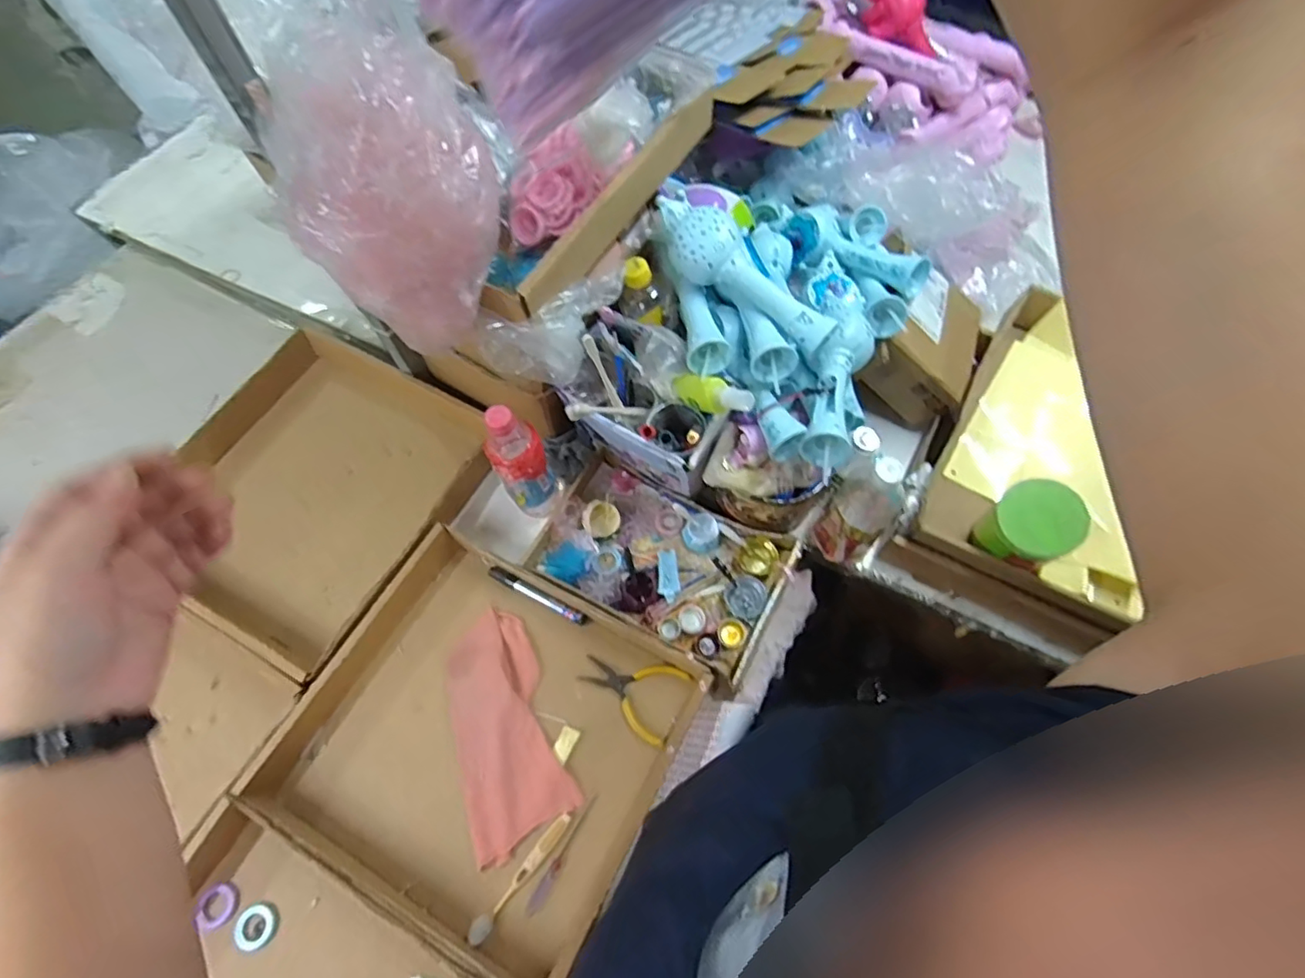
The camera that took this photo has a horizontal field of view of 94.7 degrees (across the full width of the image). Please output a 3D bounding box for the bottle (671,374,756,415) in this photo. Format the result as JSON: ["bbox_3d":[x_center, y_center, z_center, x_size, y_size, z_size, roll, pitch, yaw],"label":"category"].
[{"bbox_3d":[0.066,-0.099,0.637,0.025,0.030,0.116,-46,41,-20],"label":"bottle"}]

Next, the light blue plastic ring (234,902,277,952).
[{"bbox_3d":[-0.392,0.433,0.593,0.035,0.010,0.036,0,64,-1],"label":"light blue plastic ring"}]

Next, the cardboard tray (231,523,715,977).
[{"bbox_3d":[-0.182,0.272,0.670,0.379,0.065,0.347,27,67,11],"label":"cardboard tray"}]

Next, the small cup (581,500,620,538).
[{"bbox_3d":[-0.067,0.038,0.775,0.046,0.021,0.047,-12,90,-11],"label":"small cup"}]

